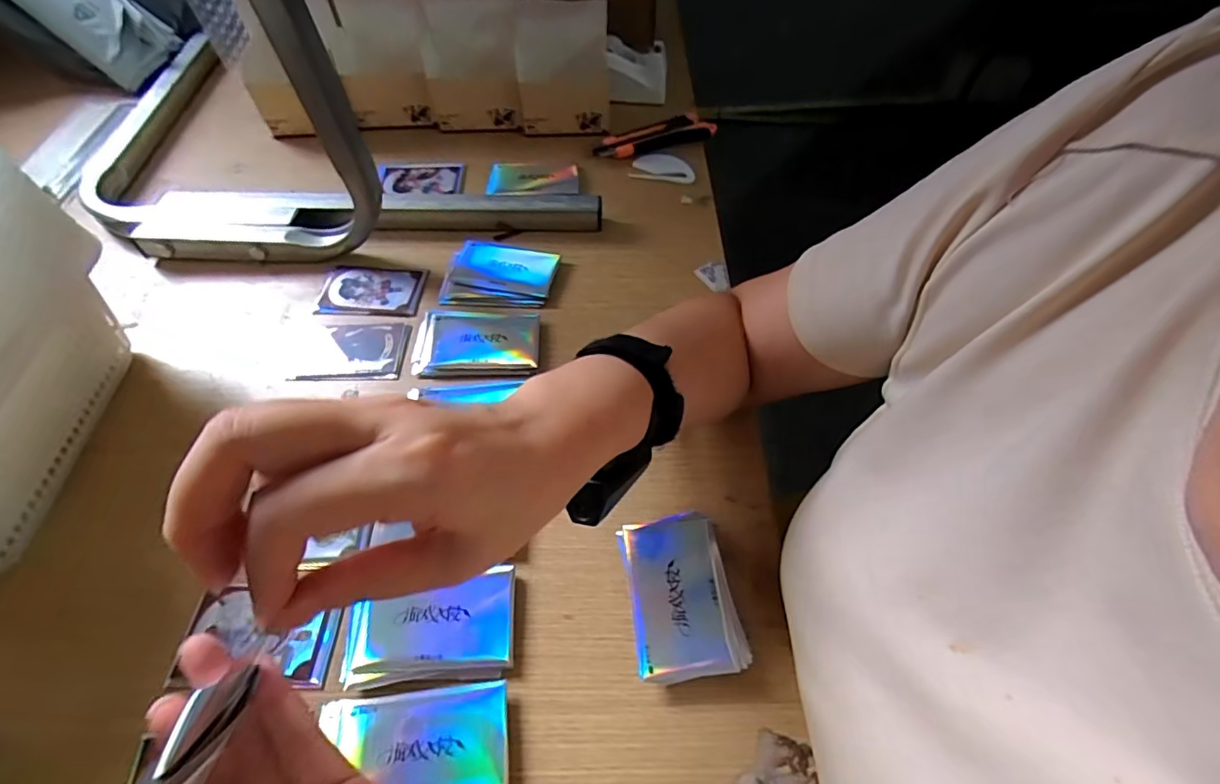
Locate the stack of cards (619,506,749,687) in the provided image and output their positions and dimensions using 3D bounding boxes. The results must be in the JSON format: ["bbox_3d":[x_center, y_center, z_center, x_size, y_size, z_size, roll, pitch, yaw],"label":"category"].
[{"bbox_3d":[0.044,0.128,0.344,0.065,0.015,0.099,-7,57,-5],"label":"stack of cards"}]

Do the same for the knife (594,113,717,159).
[{"bbox_3d":[0.051,-0.298,0.622,0.141,0.023,0.032,-15,58,-10],"label":"knife"}]

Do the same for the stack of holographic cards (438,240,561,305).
[{"bbox_3d":[-0.104,-0.111,0.501,0.100,0.011,0.076,8,57,5],"label":"stack of holographic cards"}]

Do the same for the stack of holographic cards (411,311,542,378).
[{"bbox_3d":[-0.114,-0.044,0.459,0.104,0.008,0.072,-1,57,-1],"label":"stack of holographic cards"}]

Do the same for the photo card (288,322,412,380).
[{"bbox_3d":[-0.223,-0.036,0.456,0.093,0.004,0.061,-1,57,-1],"label":"photo card"}]

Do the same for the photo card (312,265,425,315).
[{"bbox_3d":[-0.226,-0.096,0.504,0.094,0.007,0.061,2,60,1],"label":"photo card"}]

